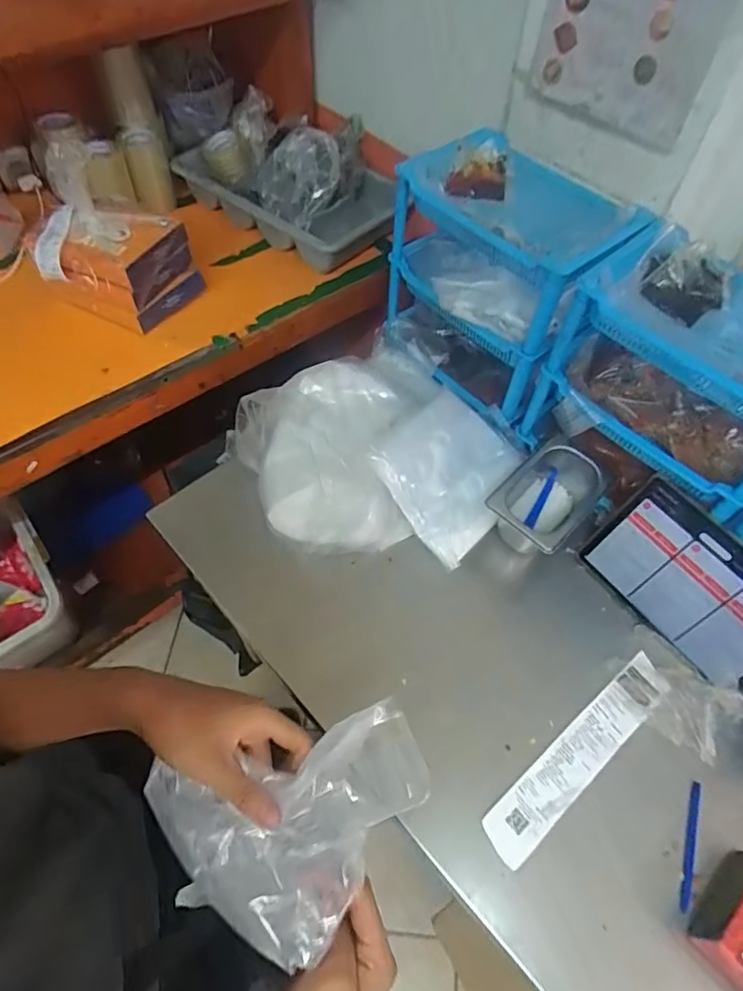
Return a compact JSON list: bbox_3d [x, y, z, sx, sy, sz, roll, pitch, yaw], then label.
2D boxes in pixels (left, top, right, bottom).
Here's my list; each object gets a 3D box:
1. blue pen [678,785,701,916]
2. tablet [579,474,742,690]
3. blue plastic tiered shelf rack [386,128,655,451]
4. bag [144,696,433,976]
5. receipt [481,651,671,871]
[{"bbox_3d":[0.359,0.393,0.616,0.012,0.008,0.133,24,59,13],"label":"blue pen"},{"bbox_3d":[0.408,0.116,0.698,0.012,0.161,0.248,-8,50,-50],"label":"tablet"},{"bbox_3d":[0.185,-0.302,0.836,0.323,0.314,0.198,38,63,21],"label":"blue plastic tiered shelf rack"},{"bbox_3d":[-0.050,0.246,0.406,0.205,0.059,0.138,-15,58,-12],"label":"bag"},{"bbox_3d":[0.253,0.307,0.654,0.302,0.006,0.055,-34,64,-22],"label":"receipt"}]

